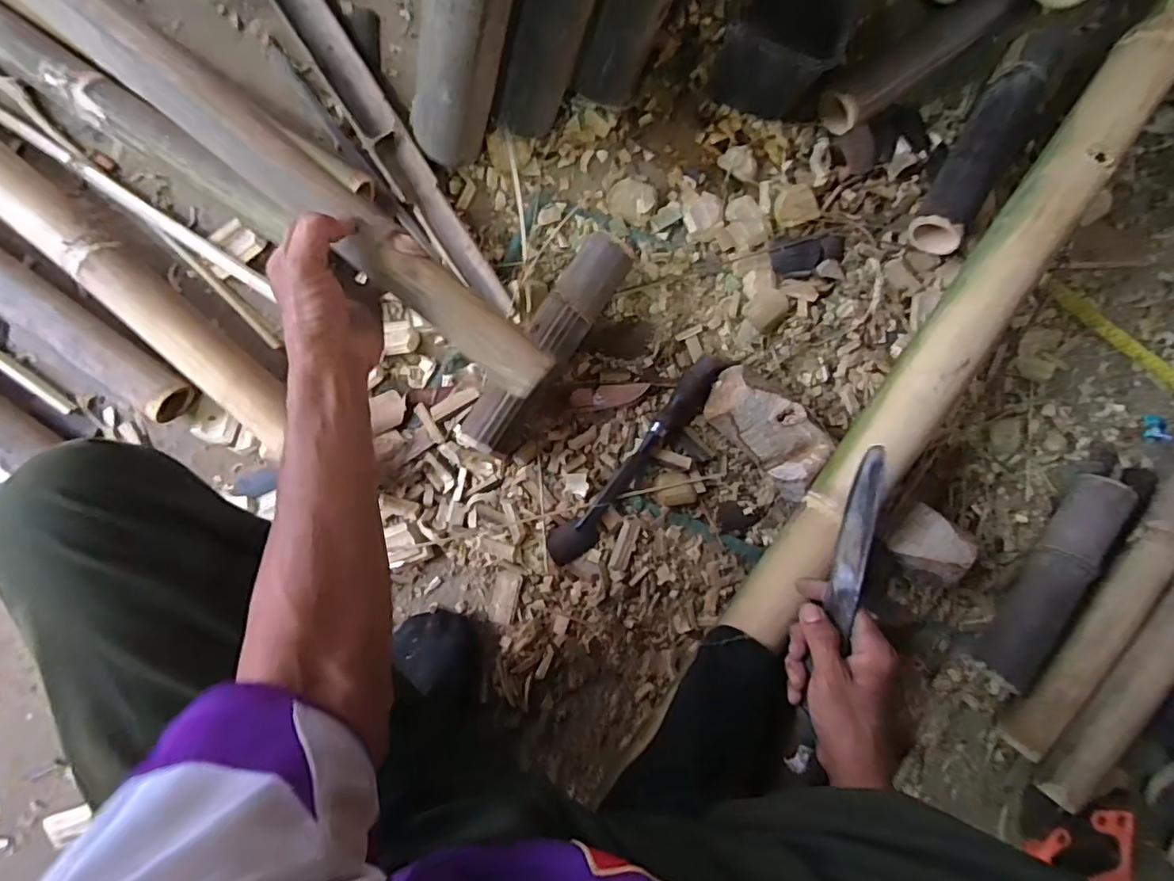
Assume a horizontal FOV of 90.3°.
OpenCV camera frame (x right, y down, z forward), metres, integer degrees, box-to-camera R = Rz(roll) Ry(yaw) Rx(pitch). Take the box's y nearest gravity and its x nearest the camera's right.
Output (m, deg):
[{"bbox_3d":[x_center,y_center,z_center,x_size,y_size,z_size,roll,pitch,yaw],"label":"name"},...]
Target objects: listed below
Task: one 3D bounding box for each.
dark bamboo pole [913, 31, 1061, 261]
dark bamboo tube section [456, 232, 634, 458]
[{"bbox_3d":[0.465,-0.356,0.660,0.066,0.052,0.313,30,87,-5],"label":"dark bamboo pole"},{"bbox_3d":[-0.041,-0.100,0.622,0.059,0.062,0.259,35,86,-4],"label":"dark bamboo tube section"}]

